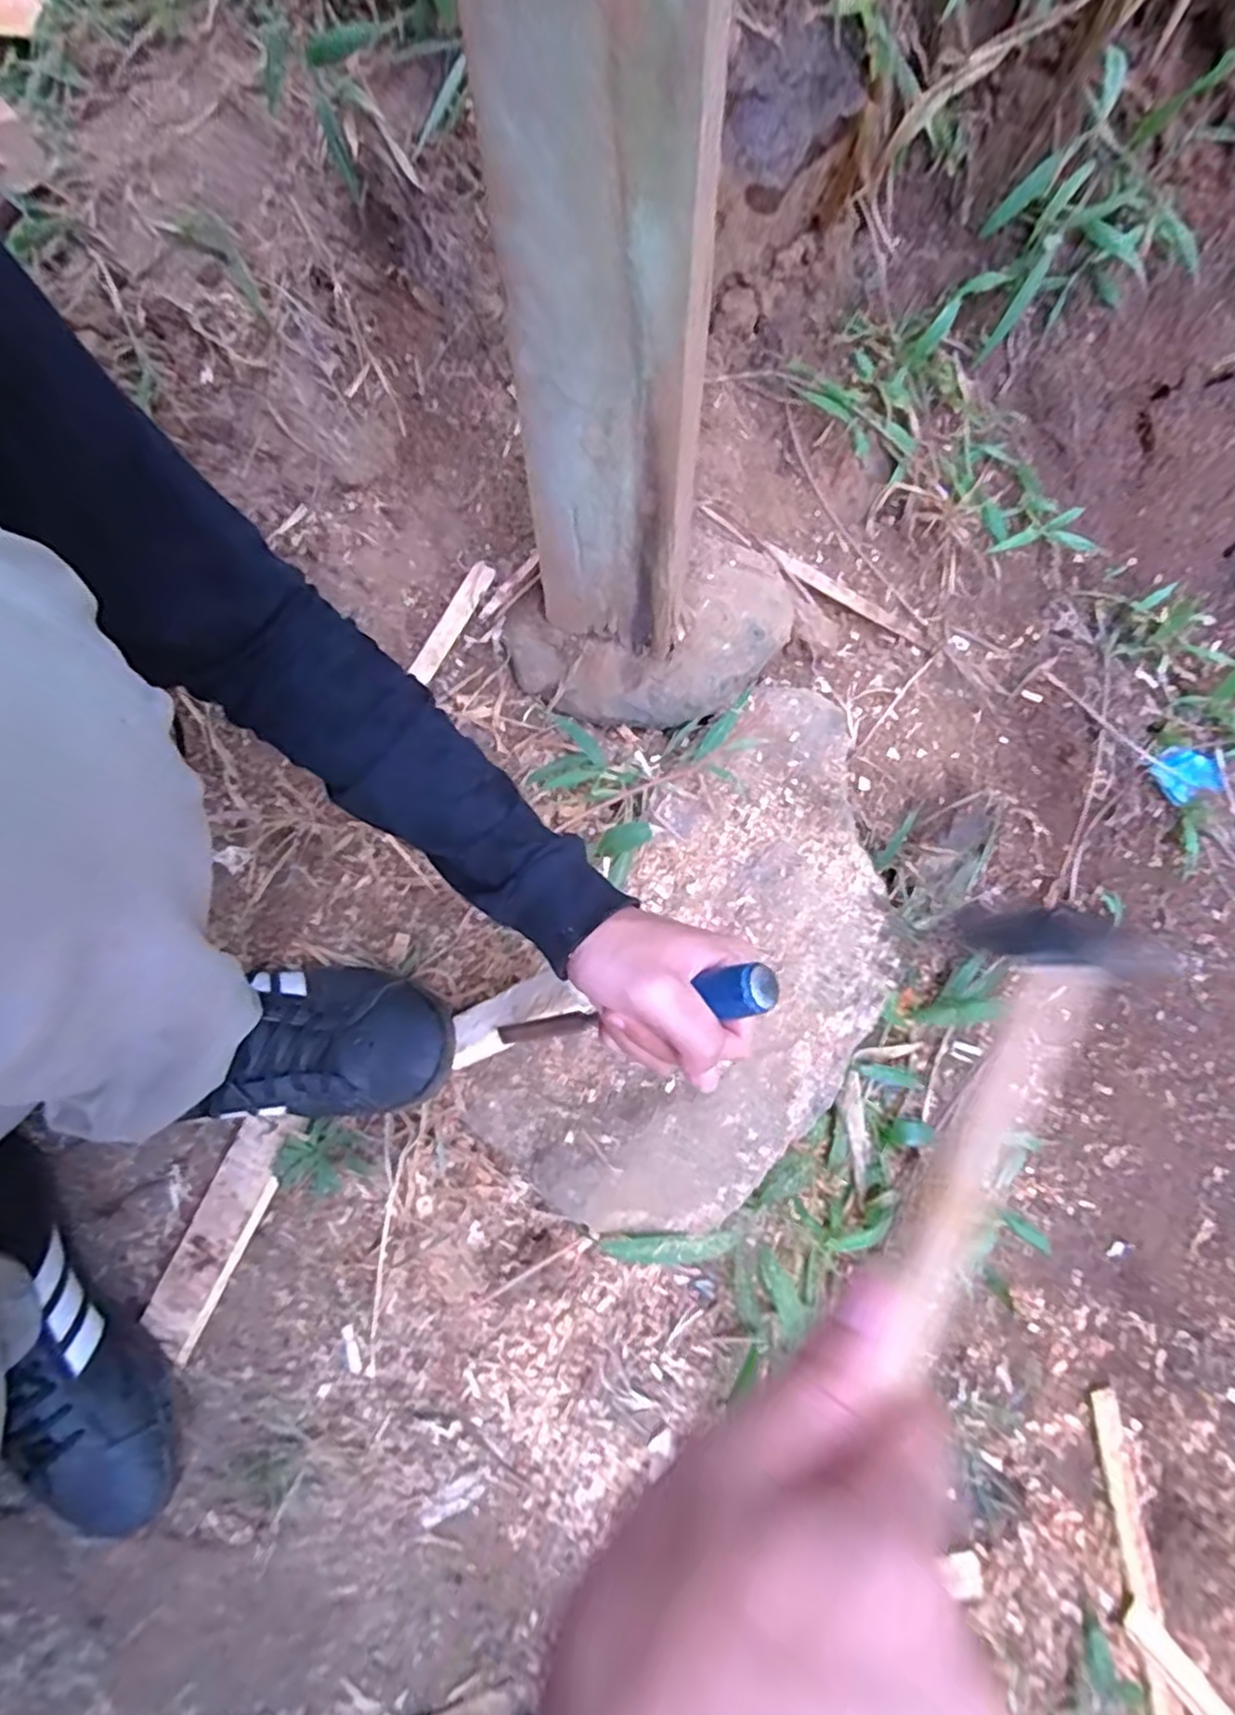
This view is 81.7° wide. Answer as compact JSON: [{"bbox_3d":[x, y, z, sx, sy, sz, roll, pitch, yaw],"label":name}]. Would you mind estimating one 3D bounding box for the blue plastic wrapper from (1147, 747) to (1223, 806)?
[{"bbox_3d":[0.636,-0.094,0.803,0.089,0.013,0.065,-22,88,-15],"label":"blue plastic wrapper"}]

